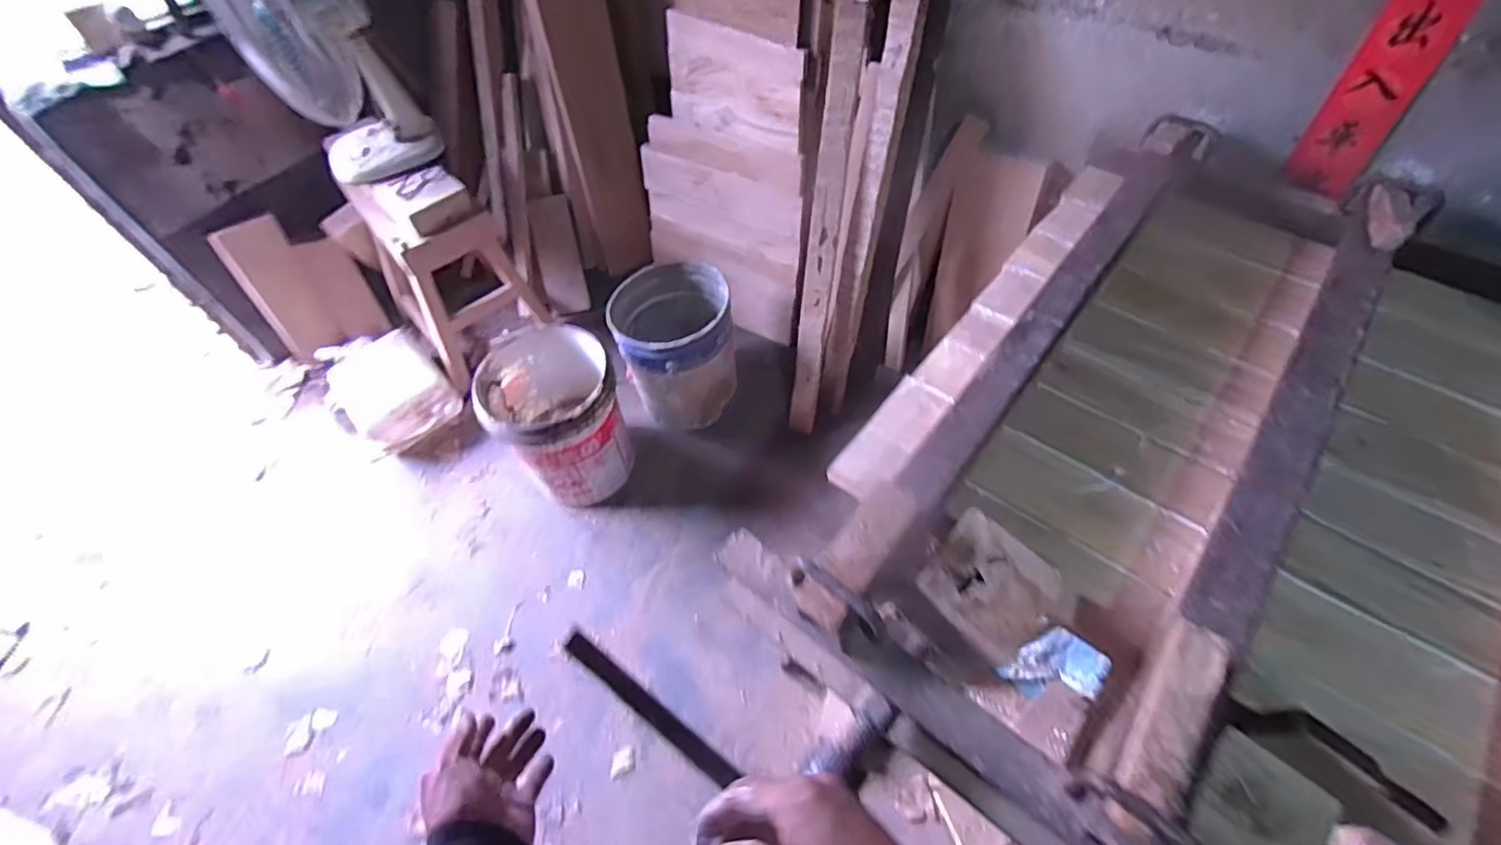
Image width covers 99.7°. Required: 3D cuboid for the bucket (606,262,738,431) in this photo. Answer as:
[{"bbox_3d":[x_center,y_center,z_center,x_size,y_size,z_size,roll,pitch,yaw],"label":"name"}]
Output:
[{"bbox_3d":[-0.179,-0.204,1.631,0.318,0.269,0.313,-6,55,0],"label":"bucket"}]

